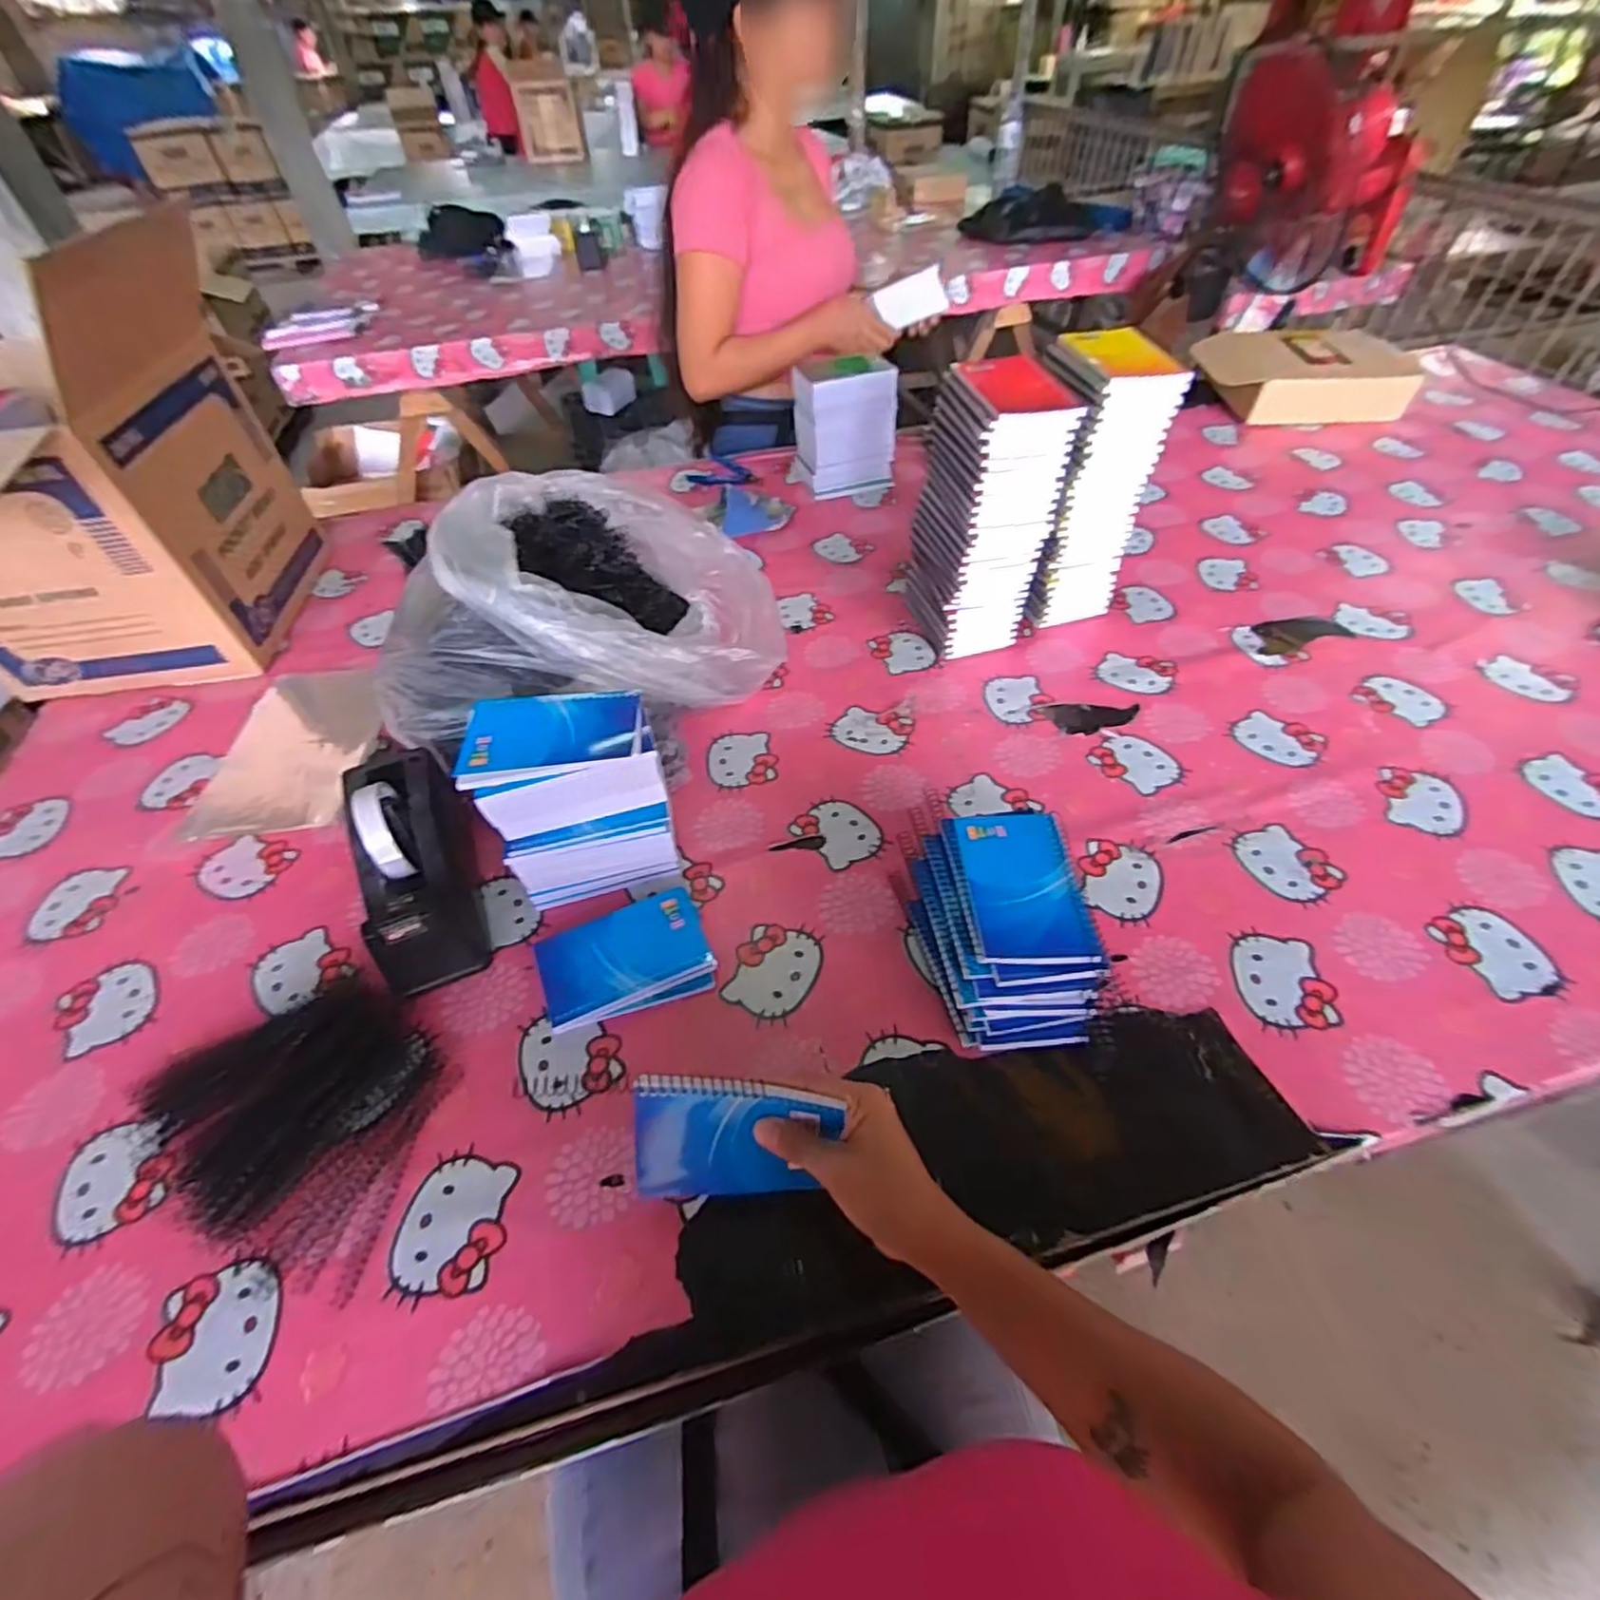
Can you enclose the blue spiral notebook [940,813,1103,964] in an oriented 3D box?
[{"bbox_3d":[0.165,0.064,0.531,0.085,0.014,0.131,-5,49,-1],"label":"blue spiral notebook"}]

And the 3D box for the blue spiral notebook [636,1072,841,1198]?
[{"bbox_3d":[-0.041,0.212,0.436,0.124,0.015,0.070,5,84,-7],"label":"blue spiral notebook"}]

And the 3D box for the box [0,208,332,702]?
[{"bbox_3d":[-0.812,-0.364,0.807,0.329,0.387,0.306,-11,49,-6],"label":"box"}]

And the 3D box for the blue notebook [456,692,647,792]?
[{"bbox_3d":[-0.189,-0.051,0.537,0.134,0.010,0.087,-8,49,-4],"label":"blue notebook"}]

